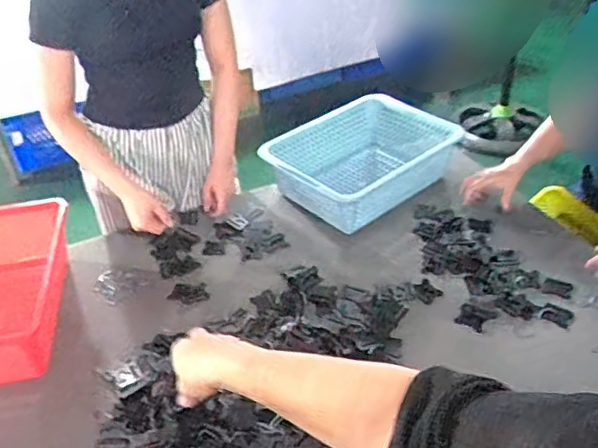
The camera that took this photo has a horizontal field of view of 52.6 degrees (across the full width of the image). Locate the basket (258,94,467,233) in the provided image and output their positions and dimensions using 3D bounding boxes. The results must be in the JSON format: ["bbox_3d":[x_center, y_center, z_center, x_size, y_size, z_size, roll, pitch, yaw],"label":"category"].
[{"bbox_3d":[0.147,-0.157,1.397,0.425,0.107,0.322,-26,42,-27],"label":"basket"}]

